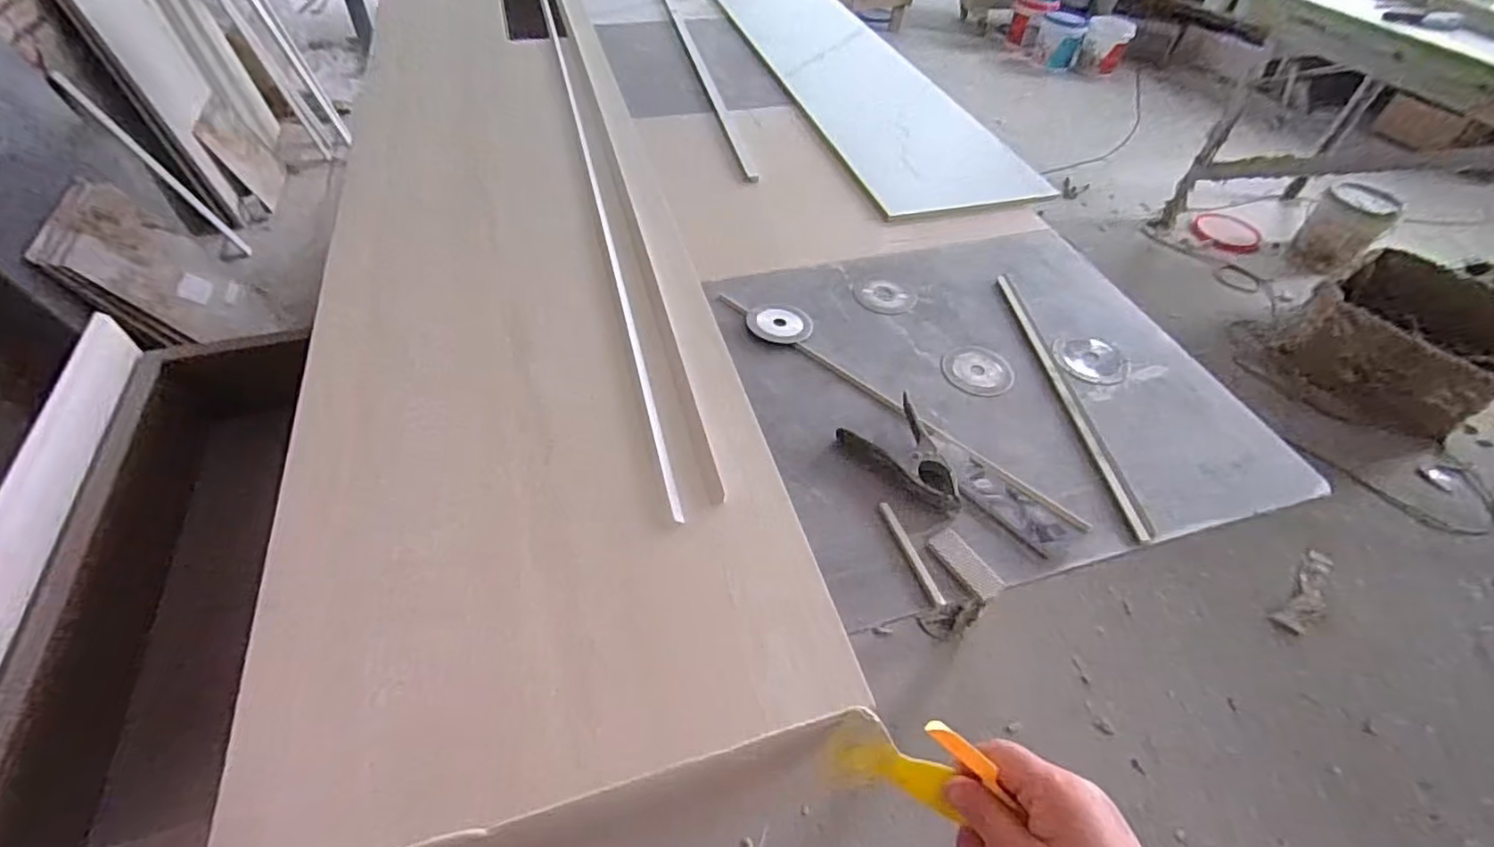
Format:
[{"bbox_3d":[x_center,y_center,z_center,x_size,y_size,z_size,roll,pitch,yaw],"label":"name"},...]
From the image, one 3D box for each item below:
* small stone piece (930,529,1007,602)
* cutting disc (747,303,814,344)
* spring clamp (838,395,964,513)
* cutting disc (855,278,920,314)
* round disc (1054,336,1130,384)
[{"bbox_3d":[0.238,0.151,0.691,0.036,0.007,0.083,-27,56,-26],"label":"small stone piece"},{"bbox_3d":[0.049,-0.151,0.951,0.095,0.005,0.084,1,52,-2],"label":"cutting disc"},{"bbox_3d":[0.194,0.042,0.764,0.107,0.031,0.155,-20,53,-22],"label":"spring clamp"},{"bbox_3d":[0.218,-0.202,1.013,0.098,0.005,0.098,3,48,-3],"label":"cutting disc"},{"bbox_3d":[0.498,-0.094,0.922,0.104,0.008,0.102,3,48,-3],"label":"round disc"}]

